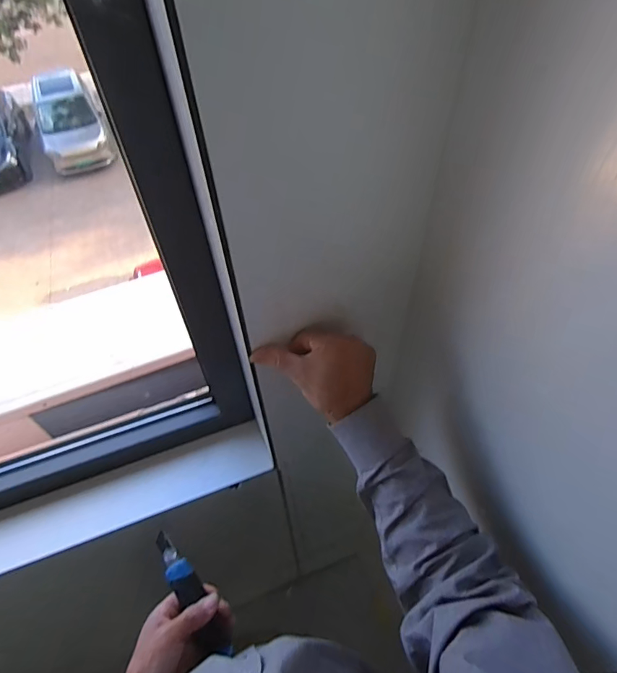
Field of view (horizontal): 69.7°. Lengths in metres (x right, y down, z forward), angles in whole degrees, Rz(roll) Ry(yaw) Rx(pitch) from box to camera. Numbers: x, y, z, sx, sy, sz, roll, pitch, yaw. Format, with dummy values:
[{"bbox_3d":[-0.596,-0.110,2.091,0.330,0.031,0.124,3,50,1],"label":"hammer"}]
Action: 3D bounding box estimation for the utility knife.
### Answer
[{"bbox_3d":[-0.136,0.299,0.516,0.028,0.015,0.151,-29,81,-19],"label":"utility knife"}]

